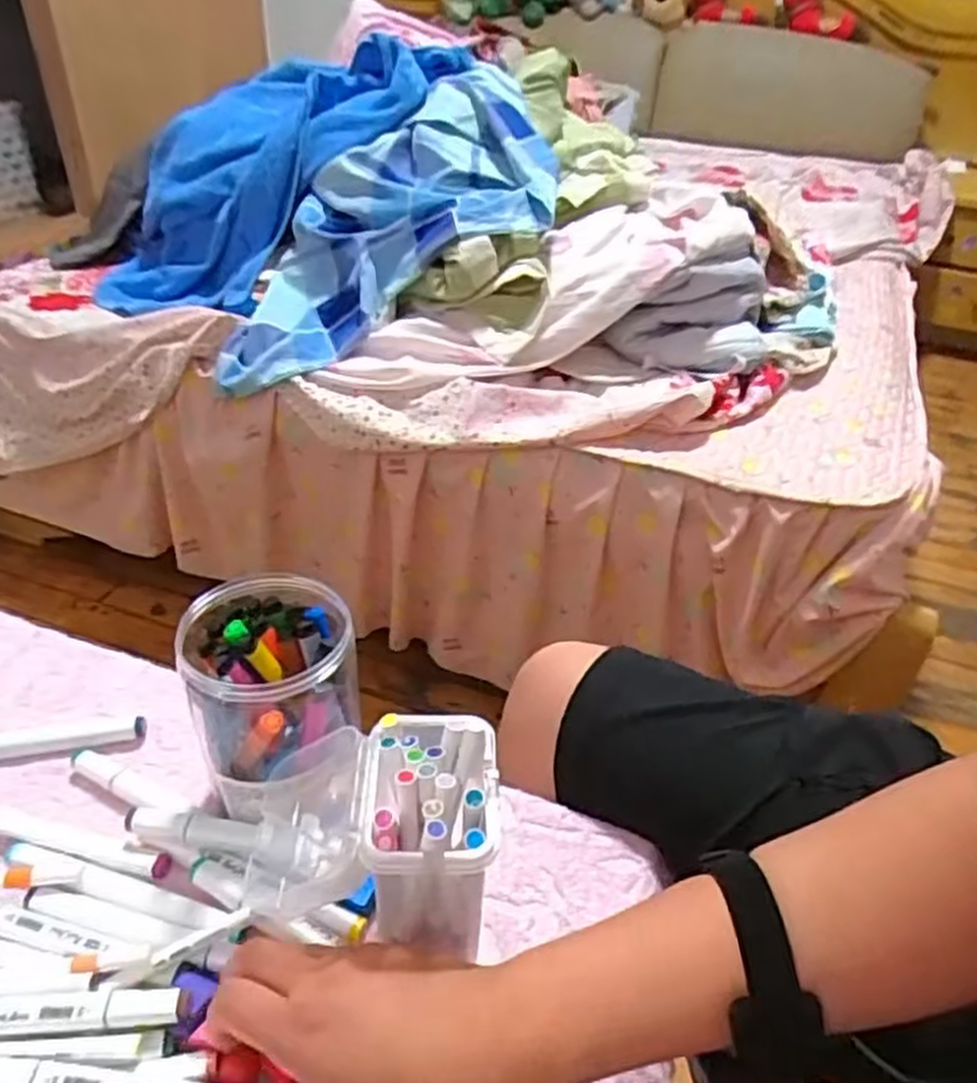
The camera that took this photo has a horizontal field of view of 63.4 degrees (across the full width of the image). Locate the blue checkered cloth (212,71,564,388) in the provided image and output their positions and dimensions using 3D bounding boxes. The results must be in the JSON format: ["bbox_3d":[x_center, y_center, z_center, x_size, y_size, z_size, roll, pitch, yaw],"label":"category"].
[{"bbox_3d":[-0.142,-0.425,1.118,0.592,0.162,0.258,-45,48,-3],"label":"blue checkered cloth"}]

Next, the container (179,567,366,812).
[{"bbox_3d":[-0.126,0.091,0.479,0.085,0.105,0.092,-7,38,-12],"label":"container"}]

